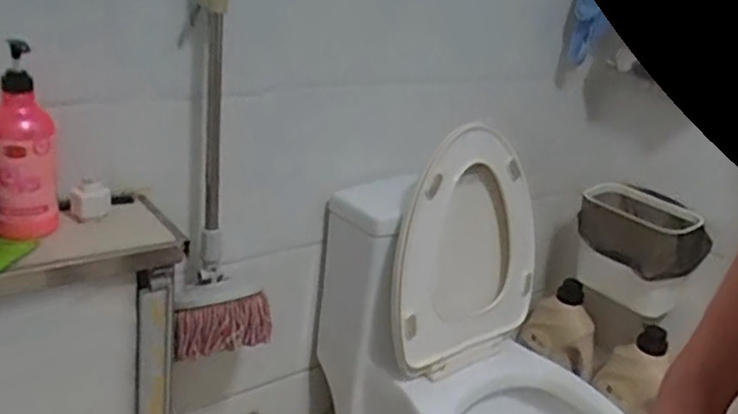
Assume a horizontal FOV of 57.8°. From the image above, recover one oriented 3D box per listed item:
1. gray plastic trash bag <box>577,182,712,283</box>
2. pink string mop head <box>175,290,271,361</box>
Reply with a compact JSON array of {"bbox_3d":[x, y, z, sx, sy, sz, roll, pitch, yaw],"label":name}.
[{"bbox_3d":[0.582,0.058,1.434,0.263,0.158,0.098,16,22,24],"label":"gray plastic trash bag"},{"bbox_3d":[-0.248,0.206,1.152,0.180,0.099,0.019,-11,27,-42],"label":"pink string mop head"}]

